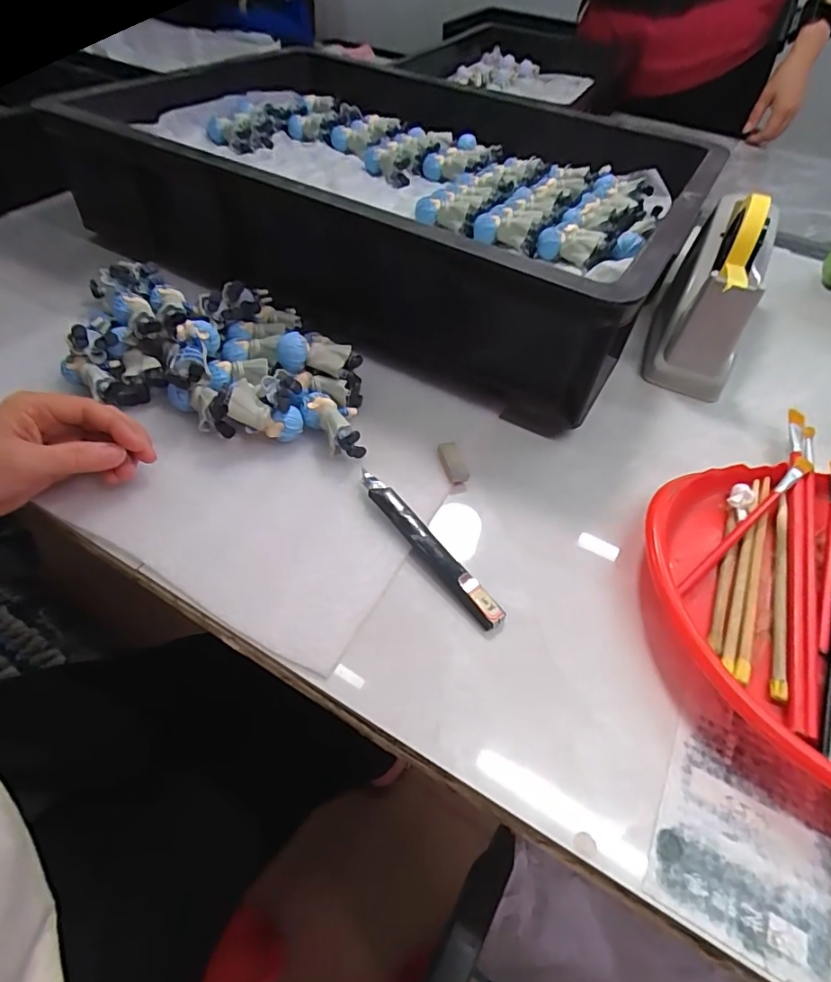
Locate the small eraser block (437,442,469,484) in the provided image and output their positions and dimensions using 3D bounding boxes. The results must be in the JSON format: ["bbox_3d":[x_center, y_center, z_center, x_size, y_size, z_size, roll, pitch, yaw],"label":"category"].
[{"bbox_3d":[0.027,-0.022,0.385,0.015,0.008,0.035,-15,65,-16],"label":"small eraser block"}]

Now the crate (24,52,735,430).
[{"bbox_3d":[-0.014,-0.351,0.583,0.609,0.127,0.466,25,53,16],"label":"crate"}]

